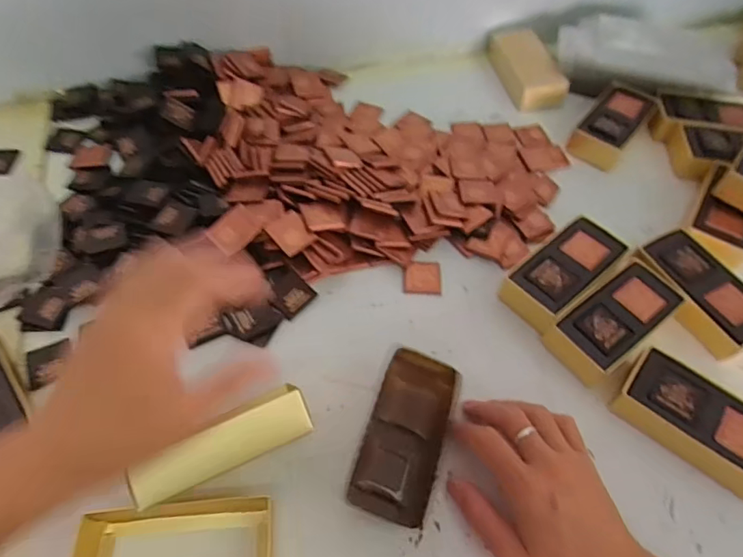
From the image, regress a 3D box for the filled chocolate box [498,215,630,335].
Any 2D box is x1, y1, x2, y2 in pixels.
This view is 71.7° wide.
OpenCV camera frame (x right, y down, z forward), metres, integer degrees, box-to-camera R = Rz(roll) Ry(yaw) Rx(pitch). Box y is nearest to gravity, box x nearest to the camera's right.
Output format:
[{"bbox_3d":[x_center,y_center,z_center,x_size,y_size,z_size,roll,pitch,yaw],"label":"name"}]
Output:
[{"bbox_3d":[0.170,-0.009,0.453,0.121,0.026,0.056,-36,64,-25],"label":"filled chocolate box"}]

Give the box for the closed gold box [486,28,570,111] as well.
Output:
[{"bbox_3d":[0.195,-0.261,0.637,0.059,0.034,0.131,-10,58,-9],"label":"closed gold box"}]

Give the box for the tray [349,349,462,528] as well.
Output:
[{"bbox_3d":[0.025,0.111,0.365,0.054,0.036,0.111,16,65,8],"label":"tray"}]

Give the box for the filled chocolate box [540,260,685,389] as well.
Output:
[{"bbox_3d":[0.199,0.036,0.427,0.121,0.033,0.053,-33,63,-24],"label":"filled chocolate box"}]

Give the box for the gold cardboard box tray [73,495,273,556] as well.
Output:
[{"bbox_3d":[-0.126,0.173,0.323,0.123,0.019,0.061,-4,55,-6],"label":"gold cardboard box tray"}]

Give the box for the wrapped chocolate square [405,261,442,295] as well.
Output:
[{"bbox_3d":[0.046,-0.001,0.463,0.032,0.004,0.032,2,54,-2],"label":"wrapped chocolate square"}]

